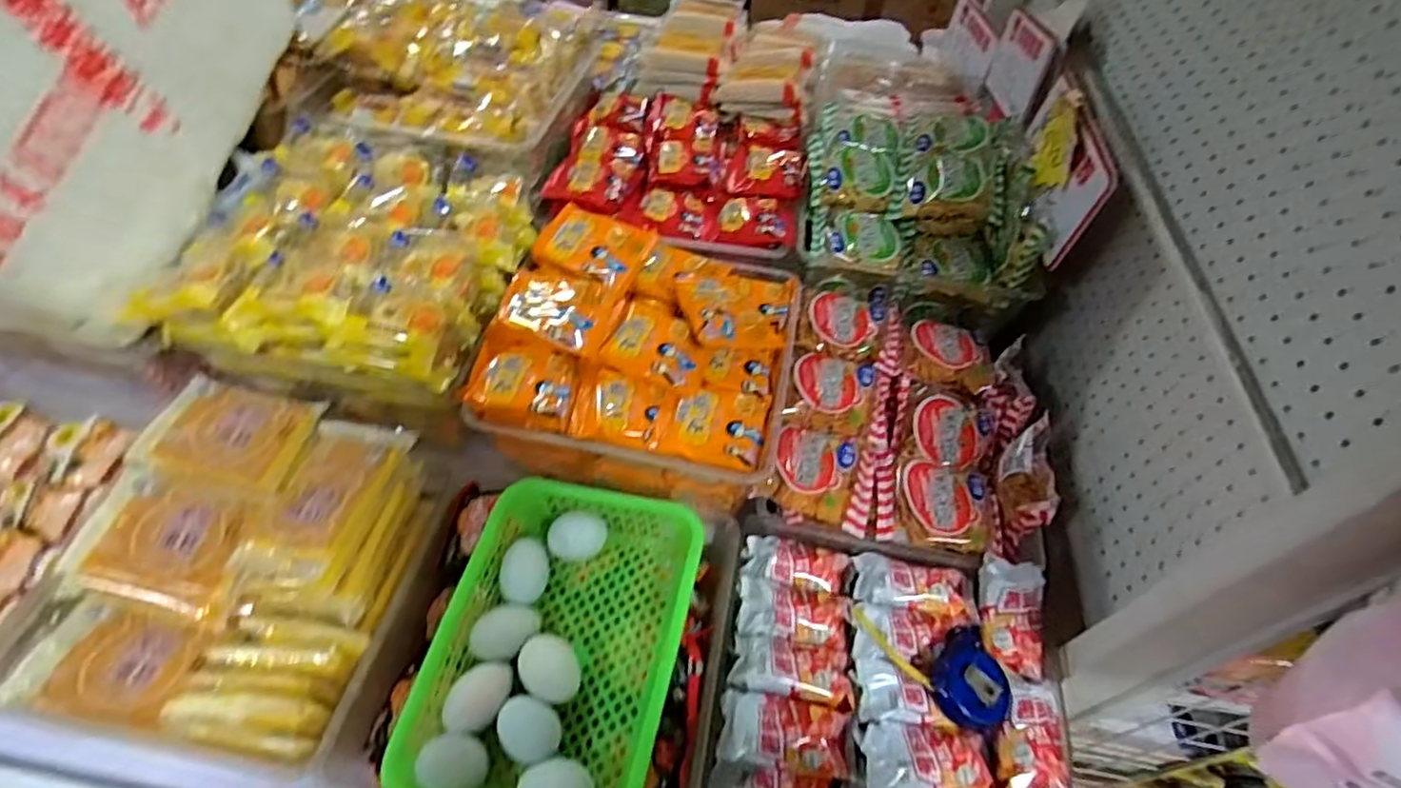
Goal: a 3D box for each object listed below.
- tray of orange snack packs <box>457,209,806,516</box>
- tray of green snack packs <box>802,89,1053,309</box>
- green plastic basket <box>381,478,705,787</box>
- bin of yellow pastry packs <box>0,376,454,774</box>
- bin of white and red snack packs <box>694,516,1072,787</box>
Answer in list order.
[{"bbox_3d":[-0.058,-0.050,0.700,0.305,0.112,0.307,9,52,1],"label":"tray of orange snack packs"},{"bbox_3d":[0.283,-0.270,0.858,0.281,0.114,0.299,8,52,0],"label":"tray of green snack packs"},{"bbox_3d":[-0.123,0.211,0.554,0.206,0.069,0.279,13,52,4],"label":"green plastic basket"},{"bbox_3d":[-0.414,0.145,0.594,0.296,0.093,0.293,11,52,3],"label":"bin of yellow pastry packs"},{"bbox_3d":[0.160,0.267,0.585,0.295,0.088,0.289,12,52,3],"label":"bin of white and red snack packs"}]

